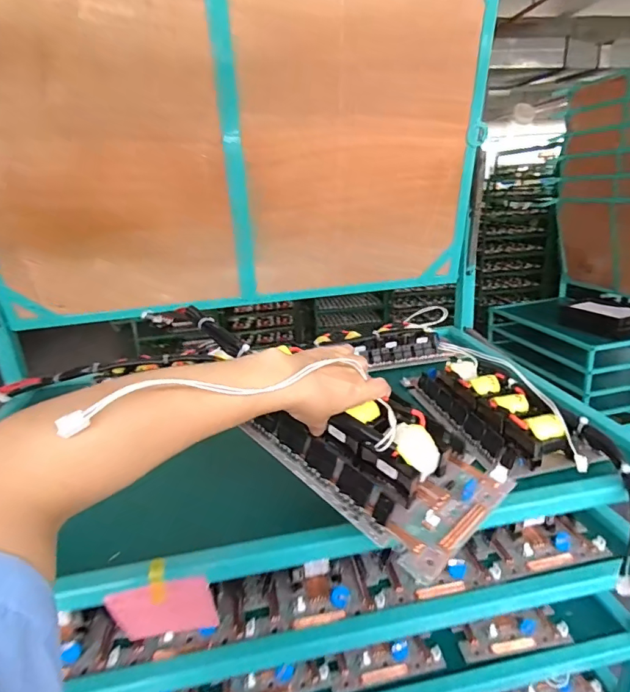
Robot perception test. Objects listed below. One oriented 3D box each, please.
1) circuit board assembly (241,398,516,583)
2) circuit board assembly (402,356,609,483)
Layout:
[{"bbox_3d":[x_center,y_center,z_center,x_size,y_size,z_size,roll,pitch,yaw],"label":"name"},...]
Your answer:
[{"bbox_3d":[0.056,0.094,0.418,0.130,0.082,0.200,-21,25,-40],"label":"circuit board assembly"},{"bbox_3d":[0.238,0.079,0.606,0.136,0.055,0.292,-7,19,-8],"label":"circuit board assembly"}]

